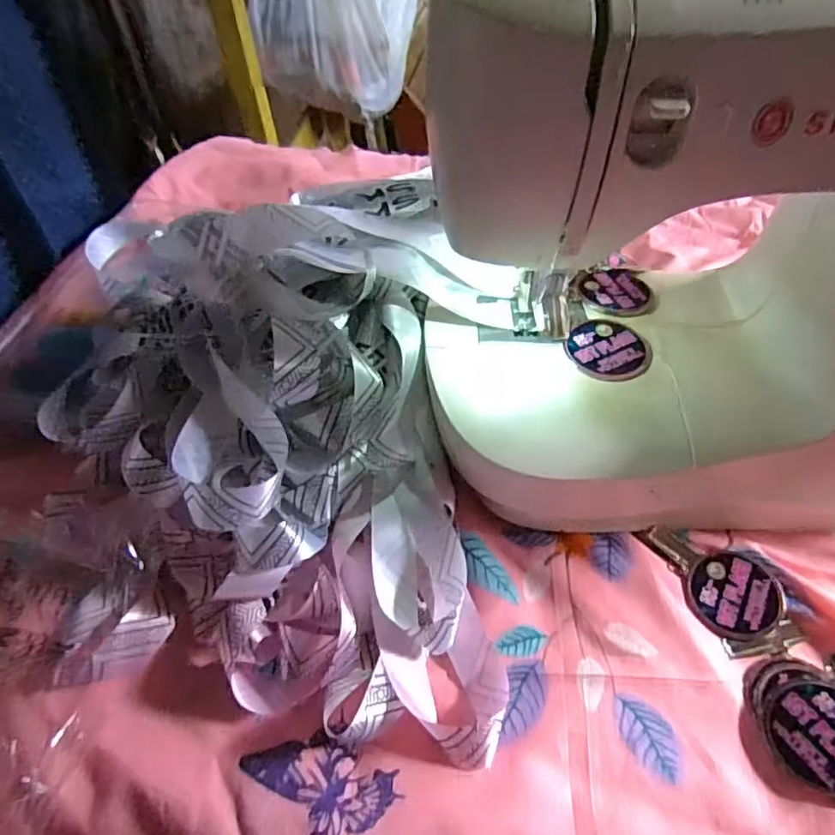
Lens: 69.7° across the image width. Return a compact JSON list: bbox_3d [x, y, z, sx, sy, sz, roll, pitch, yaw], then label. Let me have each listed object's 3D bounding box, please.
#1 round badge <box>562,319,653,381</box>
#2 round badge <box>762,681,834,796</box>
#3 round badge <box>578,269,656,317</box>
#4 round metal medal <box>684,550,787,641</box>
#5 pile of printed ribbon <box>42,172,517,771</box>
[{"bbox_3d":[0.115,-0.043,0.365,0.048,0.004,0.050,-2,51,2],"label":"round badge"},{"bbox_3d":[0.196,0.153,0.288,0.049,0.004,0.048,-13,50,15],"label":"round badge"},{"bbox_3d":[0.133,-0.085,0.403,0.048,0.008,0.050,-2,51,2],"label":"round badge"},{"bbox_3d":[0.181,0.100,0.342,0.049,0.004,0.049,-2,51,2],"label":"round metal medal"},{"bbox_3d":[-0.085,-0.009,0.352,0.270,0.124,0.338,2,52,5],"label":"pile of printed ribbon"}]

